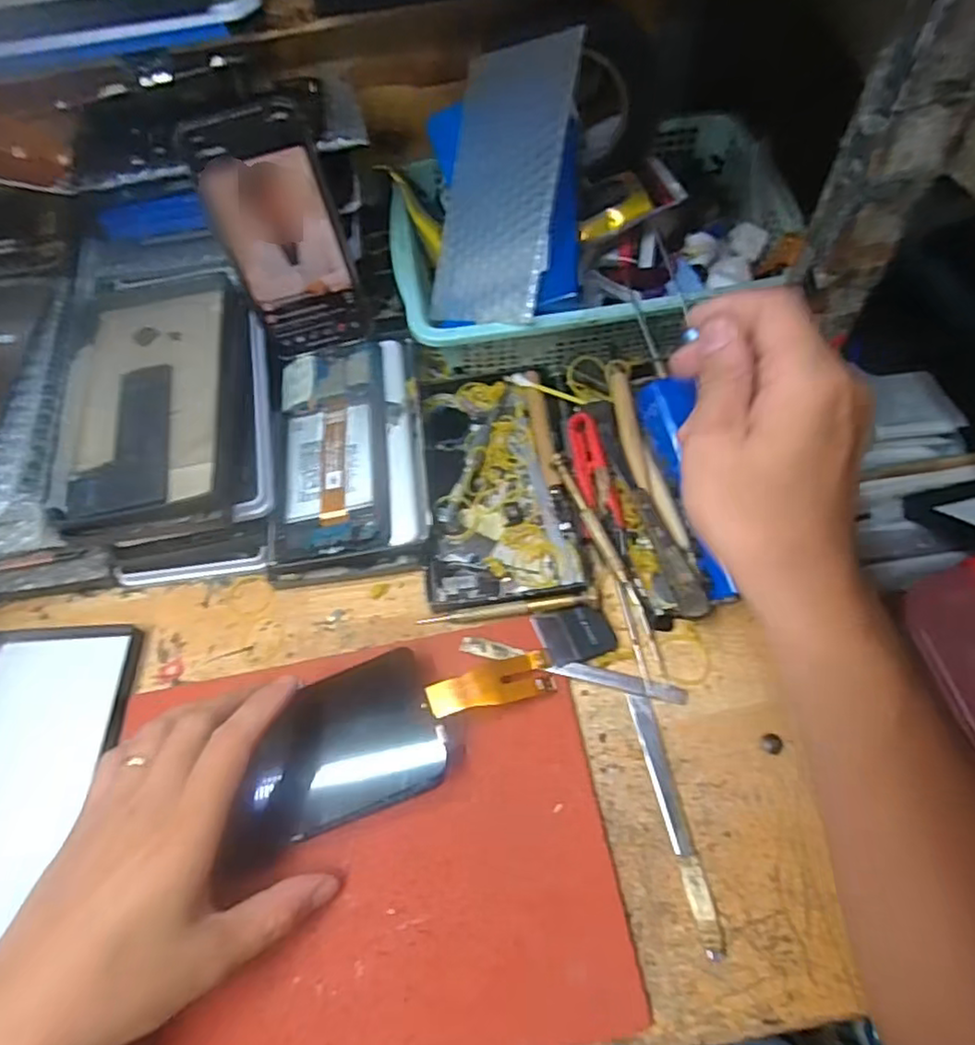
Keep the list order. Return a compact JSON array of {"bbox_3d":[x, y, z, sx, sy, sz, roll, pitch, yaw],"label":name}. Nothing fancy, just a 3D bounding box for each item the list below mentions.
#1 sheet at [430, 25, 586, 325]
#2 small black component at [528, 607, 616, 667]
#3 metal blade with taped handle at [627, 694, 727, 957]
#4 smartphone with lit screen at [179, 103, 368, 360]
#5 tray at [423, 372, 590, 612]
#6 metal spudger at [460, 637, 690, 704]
[{"bbox_3d":[0.007,-0.211,0.411,0.086,0.008,0.162,16,102,35],"label":"sheet"},{"bbox_3d":[0.051,0.064,0.380,0.041,0.004,0.034,-18,62,-5],"label":"small black component"},{"bbox_3d":[0.096,0.151,0.334,0.012,0.009,0.123,-11,61,-1],"label":"metal blade with taped handle"},{"bbox_3d":[-0.130,-0.180,0.419,0.073,0.146,0.009,-15,41,-1],"label":"smartphone with lit screen"},{"bbox_3d":[0.007,-0.029,0.433,0.096,0.020,0.174,-5,61,2],"label":"tray"},{"bbox_3d":[0.048,0.084,0.370,0.129,0.006,0.010,11,63,11],"label":"metal spudger"}]

